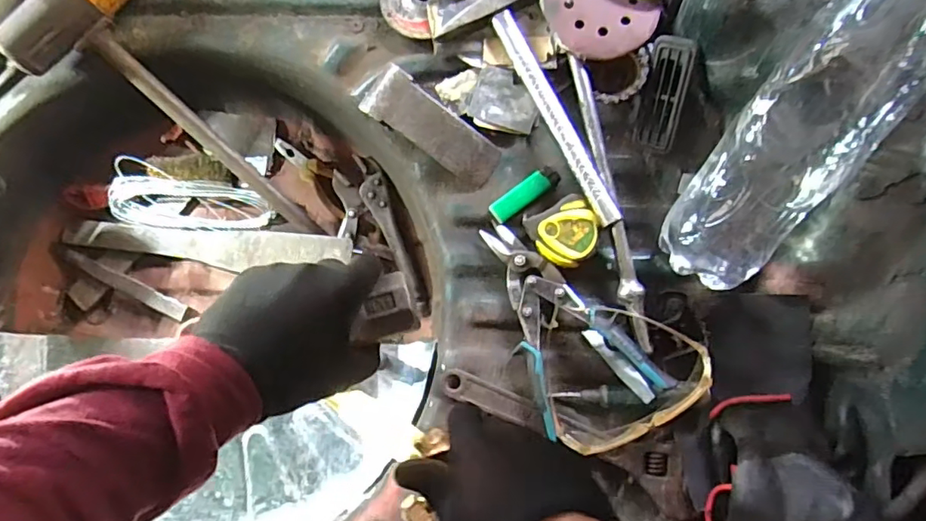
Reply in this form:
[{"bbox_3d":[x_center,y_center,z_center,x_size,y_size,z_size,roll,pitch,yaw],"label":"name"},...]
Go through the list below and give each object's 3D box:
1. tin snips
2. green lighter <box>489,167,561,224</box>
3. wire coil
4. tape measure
[{"bbox_3d":[0.091,0.055,0.554,0.124,0.038,0.223,-28,85,0],"label":"tin snips"},{"bbox_3d":[0.065,-0.071,0.592,0.081,0.009,0.026,-34,85,-1],"label":"green lighter"},{"bbox_3d":[-0.366,-0.072,0.748,0.217,0.032,0.082,15,86,4],"label":"wire coil"},{"bbox_3d":[0.104,-0.028,0.566,0.062,0.038,0.064,-28,85,0],"label":"tape measure"}]

